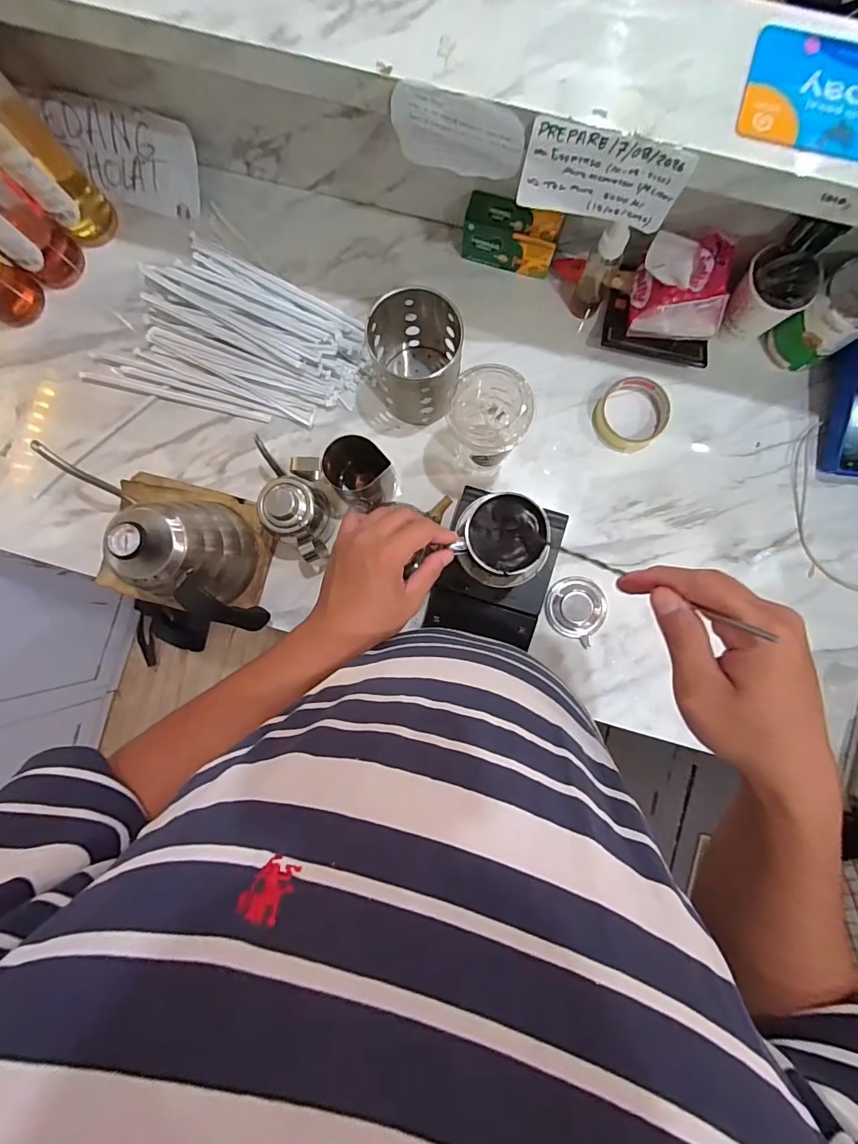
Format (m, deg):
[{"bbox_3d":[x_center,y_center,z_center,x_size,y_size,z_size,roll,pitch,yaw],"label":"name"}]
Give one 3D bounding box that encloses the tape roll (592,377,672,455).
[{"bbox_3d":[0.253,-0.197,0.588,0.083,0.028,0.094,44,89,3],"label":"tape roll"}]

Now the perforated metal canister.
[{"bbox_3d":[-0.013,-0.251,0.556,0.104,0.102,0.109,0,87,2],"label":"perforated metal canister"}]

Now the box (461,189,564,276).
[{"bbox_3d":[0.100,-0.411,0.581,0.115,0.057,0.044,18,88,3],"label":"box"}]

